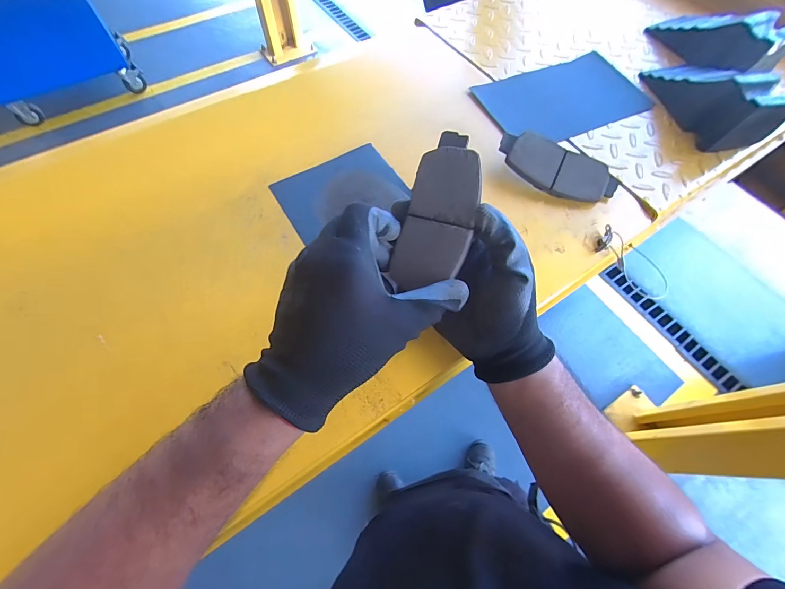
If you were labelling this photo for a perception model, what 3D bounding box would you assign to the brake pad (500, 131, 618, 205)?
[{"bbox_3d":[0.193,-0.145,0.404,0.137,0.014,0.056,21,84,-1],"label":"brake pad"}]

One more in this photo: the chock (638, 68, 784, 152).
[{"bbox_3d":[0.421,-0.263,0.465,0.069,0.082,0.172,-19,53,-10],"label":"chock"}]

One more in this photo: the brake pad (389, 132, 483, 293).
[{"bbox_3d":[0.039,-0.065,0.273,0.053,0.013,0.126,17,90,6],"label":"brake pad"}]

